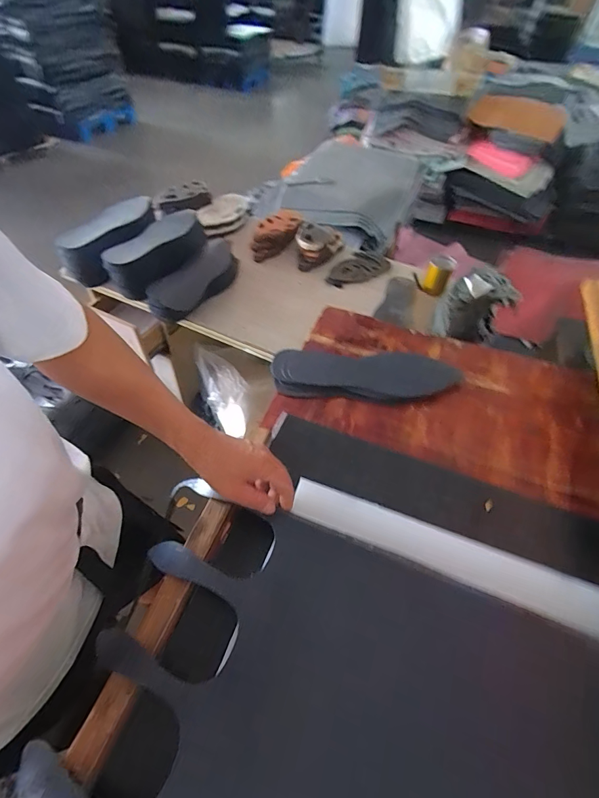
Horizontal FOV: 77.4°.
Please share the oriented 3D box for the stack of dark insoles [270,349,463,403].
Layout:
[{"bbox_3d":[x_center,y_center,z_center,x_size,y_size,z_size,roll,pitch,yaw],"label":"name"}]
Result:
[{"bbox_3d":[0.122,-0.046,0.698,0.338,0.022,0.118,4,51,0],"label":"stack of dark insoles"}]

